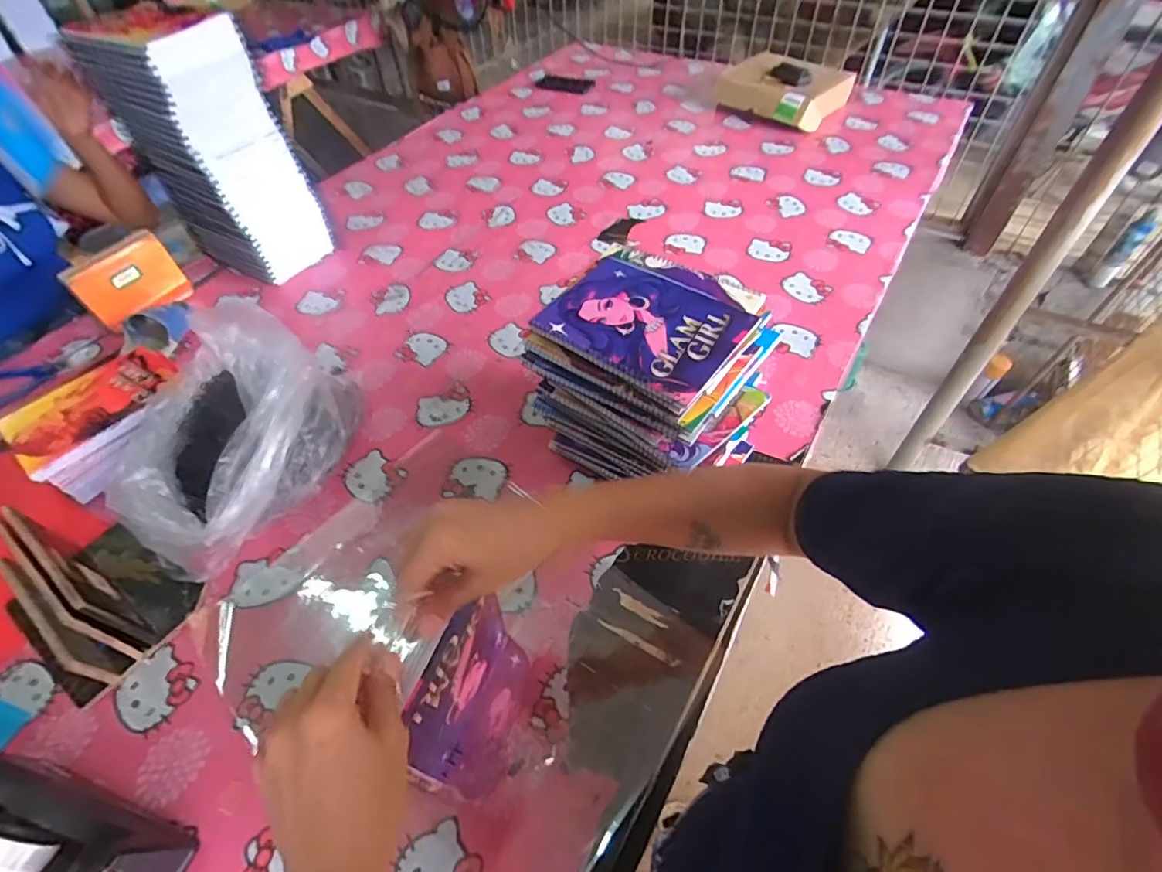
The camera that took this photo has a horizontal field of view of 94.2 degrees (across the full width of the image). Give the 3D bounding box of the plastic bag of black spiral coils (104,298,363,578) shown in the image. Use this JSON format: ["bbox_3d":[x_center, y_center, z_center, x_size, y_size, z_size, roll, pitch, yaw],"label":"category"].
[{"bbox_3d":[-0.459,-0.010,0.692,0.249,0.174,0.315,16,53,16],"label":"plastic bag of black spiral coils"}]

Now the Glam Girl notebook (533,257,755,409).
[{"bbox_3d":[0.064,-0.121,0.565,0.195,0.013,0.144,30,58,25],"label":"Glam Girl notebook"}]

